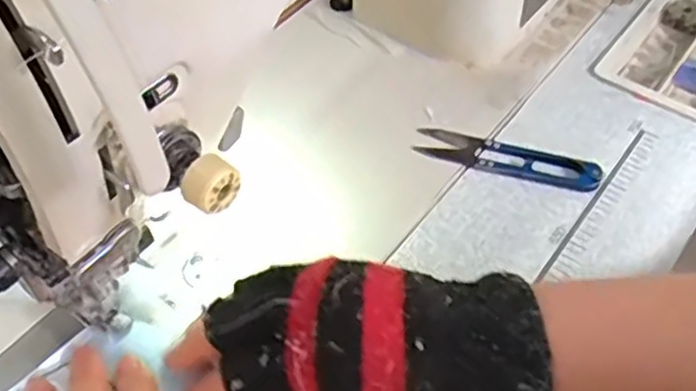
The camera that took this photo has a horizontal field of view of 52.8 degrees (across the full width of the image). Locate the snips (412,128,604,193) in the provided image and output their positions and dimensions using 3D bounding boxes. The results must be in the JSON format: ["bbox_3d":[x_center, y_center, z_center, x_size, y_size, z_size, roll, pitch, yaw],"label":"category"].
[{"bbox_3d":[0.093,-0.023,0.410,0.105,0.009,0.024,17,54,12],"label":"snips"}]

